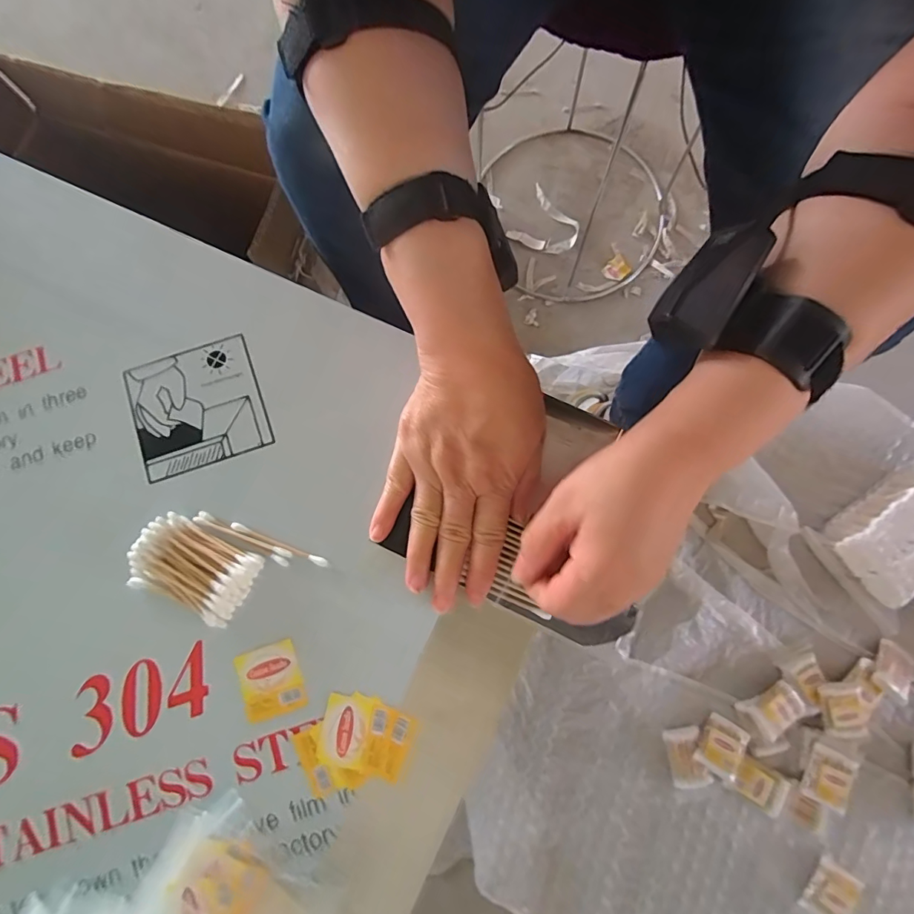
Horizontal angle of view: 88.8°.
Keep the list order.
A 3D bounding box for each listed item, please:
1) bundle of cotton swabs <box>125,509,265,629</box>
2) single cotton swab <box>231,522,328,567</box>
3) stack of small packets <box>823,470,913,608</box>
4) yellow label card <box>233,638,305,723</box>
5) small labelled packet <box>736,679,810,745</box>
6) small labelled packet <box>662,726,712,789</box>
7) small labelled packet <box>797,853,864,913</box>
[{"bbox_3d":[-0.174,0.074,0.307,0.076,0.019,0.051,25,80,6],"label":"bundle of cotton swabs"},{"bbox_3d":[-0.120,0.059,0.314,0.071,0.004,0.005,21,80,5],"label":"single cotton swab"},{"bbox_3d":[0.665,0.116,0.698,0.211,0.066,0.122,-33,80,-3],"label":"stack of small packets"},{"bbox_3d":[-0.121,0.145,0.301,0.039,0.004,0.042,-18,79,-2],"label":"yellow label card"},{"bbox_3d":[0.464,0.366,0.679,0.080,0.020,0.056,-38,80,-4],"label":"small labelled packet"},{"bbox_3d":[0.338,0.440,0.682,0.050,0.023,0.072,-8,80,2],"label":"small labelled packet"},{"bbox_3d":[0.509,0.594,0.633,0.066,0.029,0.074,36,84,8],"label":"small labelled packet"}]

